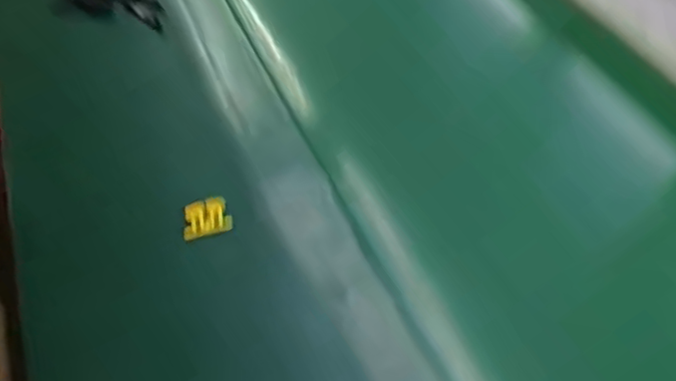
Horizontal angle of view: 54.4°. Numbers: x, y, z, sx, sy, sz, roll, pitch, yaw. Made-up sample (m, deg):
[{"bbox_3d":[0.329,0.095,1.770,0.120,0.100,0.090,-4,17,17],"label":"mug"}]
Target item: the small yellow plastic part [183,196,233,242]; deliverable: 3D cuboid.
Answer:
[{"bbox_3d":[-0.121,0.025,0.610,0.044,0.034,0.011,-10,7,-1],"label":"small yellow plastic part"}]

